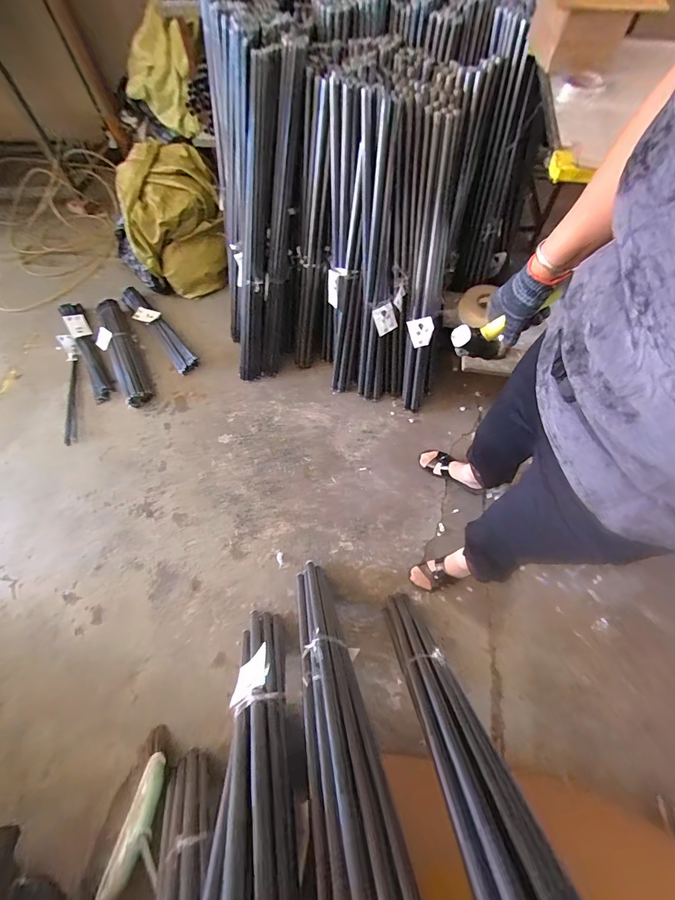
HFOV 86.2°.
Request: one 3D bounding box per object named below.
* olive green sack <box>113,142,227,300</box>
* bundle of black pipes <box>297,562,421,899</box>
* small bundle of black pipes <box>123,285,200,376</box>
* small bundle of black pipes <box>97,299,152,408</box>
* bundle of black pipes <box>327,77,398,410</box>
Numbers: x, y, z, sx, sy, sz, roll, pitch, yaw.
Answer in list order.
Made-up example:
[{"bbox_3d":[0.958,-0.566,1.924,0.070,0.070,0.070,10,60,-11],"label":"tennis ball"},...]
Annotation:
[{"bbox_3d":[-0.692,-0.986,1.578,0.389,0.364,0.482,-13,64,-4],"label":"olive green sack"},{"bbox_3d":[-0.008,0.438,0.658,0.103,0.775,0.093,-14,103,-6],"label":"bundle of black pipes"},{"bbox_3d":[-0.792,-0.537,1.577,0.100,0.062,0.548,-39,71,-16],"label":"small bundle of black pipes"},{"bbox_3d":[-0.900,-0.425,1.509,0.116,0.080,0.583,-24,67,-10],"label":"small bundle of black pipes"},{"bbox_3d":[0.068,-0.560,1.138,0.184,0.864,0.114,0,40,0],"label":"bundle of black pipes"}]

